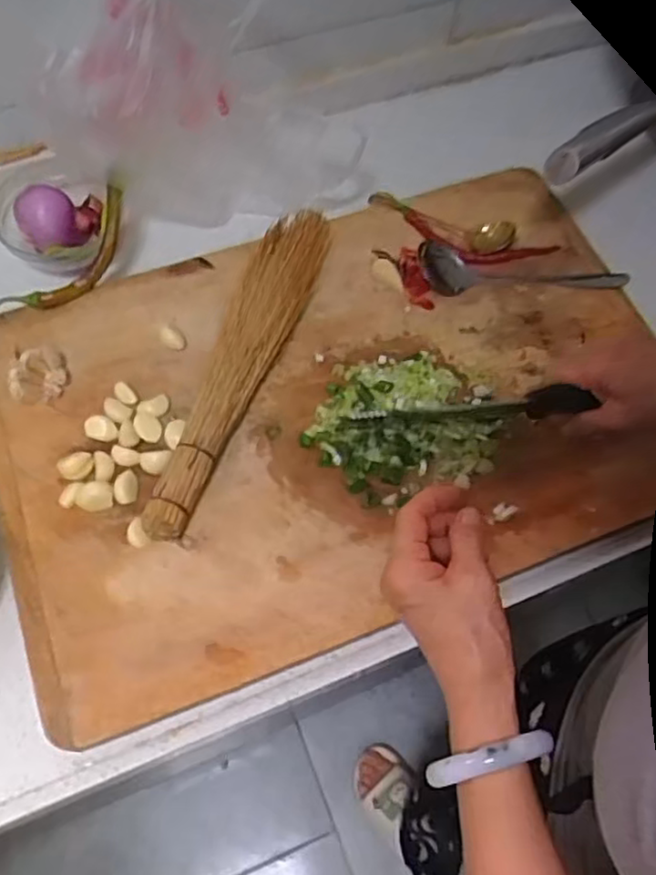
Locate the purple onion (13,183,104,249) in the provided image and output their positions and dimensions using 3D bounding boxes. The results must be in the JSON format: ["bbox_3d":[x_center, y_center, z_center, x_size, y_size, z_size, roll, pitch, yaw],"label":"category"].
[{"bbox_3d":[-0.261,-0.215,0.685,0.078,0.047,0.060,-24,67,-12],"label":"purple onion"}]

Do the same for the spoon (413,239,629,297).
[{"bbox_3d":[0.190,-0.161,0.685,0.198,0.018,0.051,3,64,0],"label":"spoon"}]

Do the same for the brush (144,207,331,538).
[{"bbox_3d":[-0.070,-0.071,0.617,0.058,0.038,0.352,16,65,6],"label":"brush"}]

